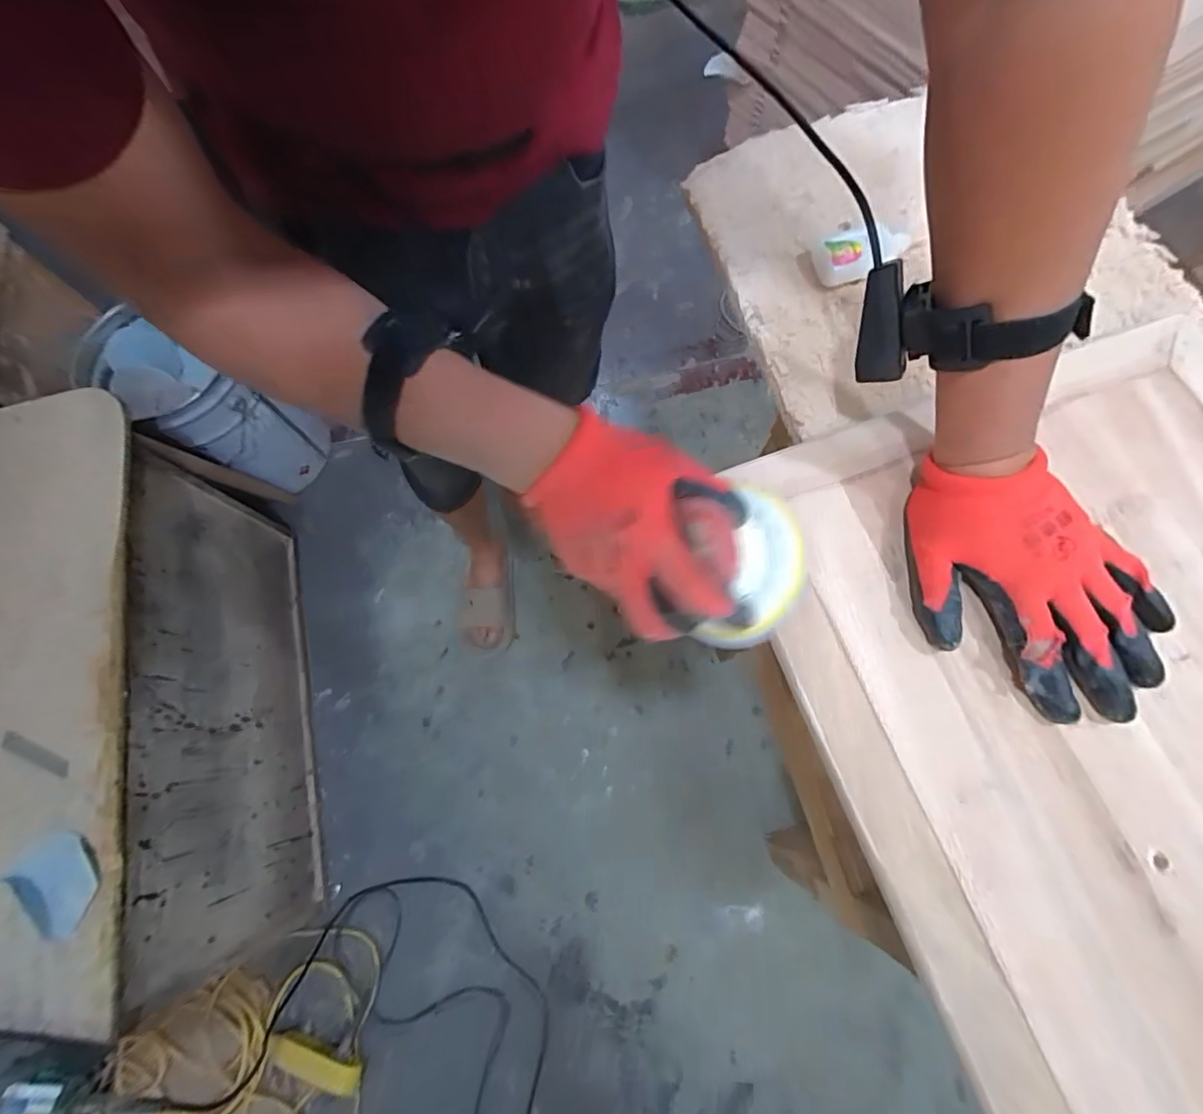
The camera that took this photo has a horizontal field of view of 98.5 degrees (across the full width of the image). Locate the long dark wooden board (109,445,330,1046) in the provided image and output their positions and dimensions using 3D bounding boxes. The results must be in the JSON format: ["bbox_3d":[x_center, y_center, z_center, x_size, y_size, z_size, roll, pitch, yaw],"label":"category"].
[{"bbox_3d":[-0.624,0.248,0.892,0.035,0.420,0.759,-15,72,-2],"label":"long dark wooden board"}]

